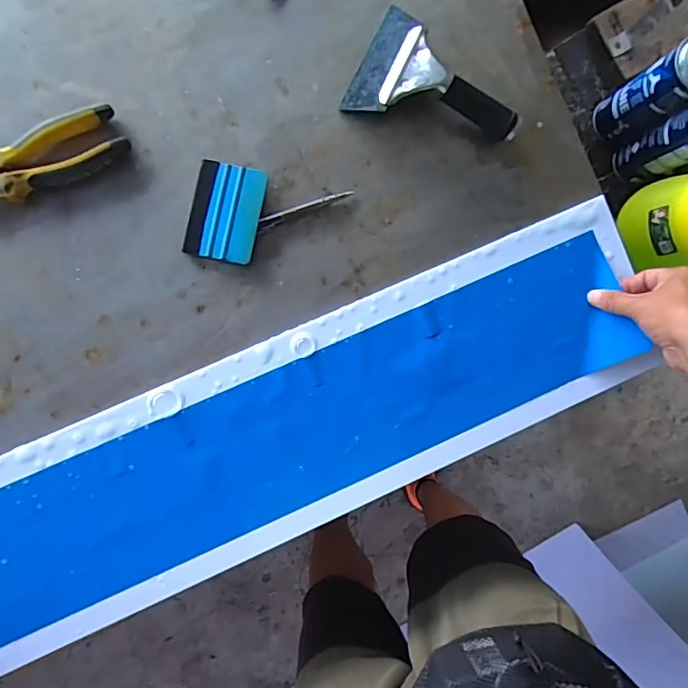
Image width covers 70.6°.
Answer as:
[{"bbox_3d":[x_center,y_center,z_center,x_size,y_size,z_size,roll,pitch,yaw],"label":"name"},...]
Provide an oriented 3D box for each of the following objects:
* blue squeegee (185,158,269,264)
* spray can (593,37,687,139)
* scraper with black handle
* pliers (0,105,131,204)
[{"bbox_3d":[-0.121,-0.134,0.498,0.069,0.016,0.097,12,88,-9],"label":"blue squeegee"},{"bbox_3d":[0.407,-0.329,0.640,0.053,0.180,0.062,-37,96,-4],"label":"spray can"},{"bbox_3d":[0.102,-0.265,0.508,0.176,0.033,0.120,26,89,-7],"label":"scraper with black handle"},{"bbox_3d":[-0.305,-0.170,0.470,0.187,0.024,0.055,-27,94,-8],"label":"pliers"}]

